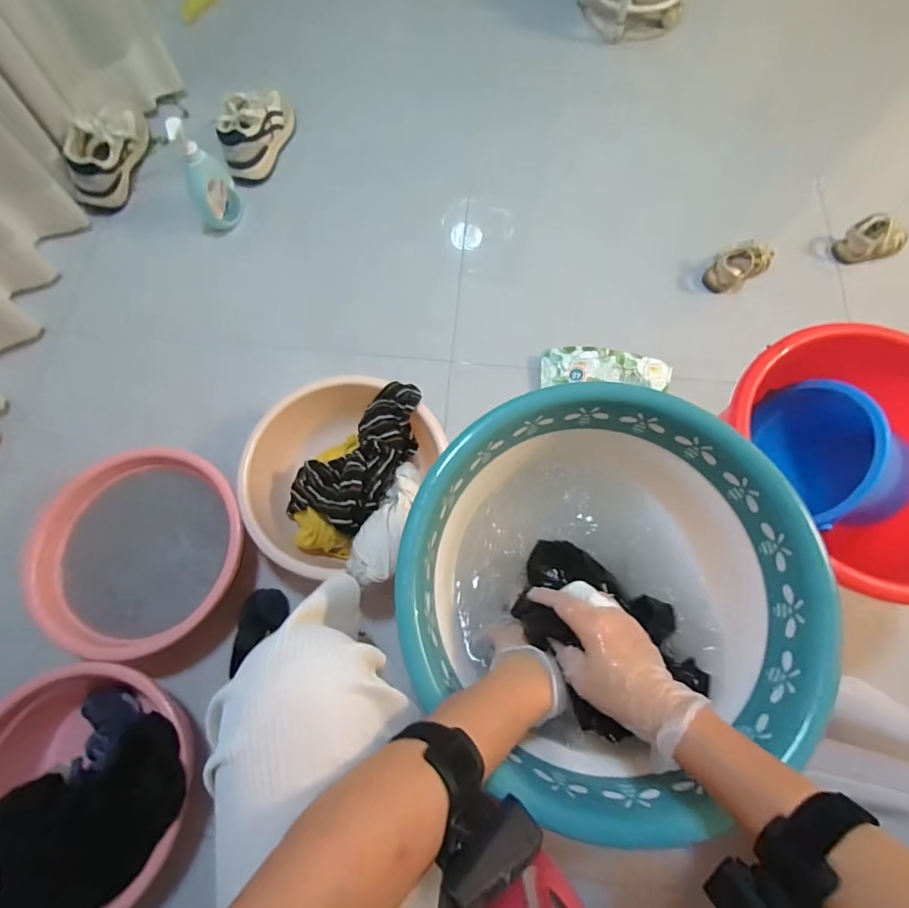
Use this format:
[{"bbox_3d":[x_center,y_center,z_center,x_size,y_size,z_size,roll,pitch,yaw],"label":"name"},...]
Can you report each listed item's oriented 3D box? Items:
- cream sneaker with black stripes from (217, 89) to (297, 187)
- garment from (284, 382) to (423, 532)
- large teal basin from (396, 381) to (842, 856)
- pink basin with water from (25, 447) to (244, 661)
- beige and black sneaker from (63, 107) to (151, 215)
[{"bbox_3d":[-0.464,-0.738,1.057,0.097,0.116,0.223,17,72,4],"label":"cream sneaker with black stripes"},{"bbox_3d":[-0.153,-0.006,0.756,0.143,0.073,0.259,27,73,8],"label":"garment"},{"bbox_3d":[0.141,0.120,0.452,0.361,0.121,0.341,0,72,-1],"label":"large teal basin"},{"bbox_3d":[-0.469,0.149,0.724,0.285,0.114,0.265,0,72,-1],"label":"pink basin with water"},{"bbox_3d":[-0.772,-0.672,1.020,0.090,0.101,0.266,5,71,1],"label":"beige and black sneaker"}]

